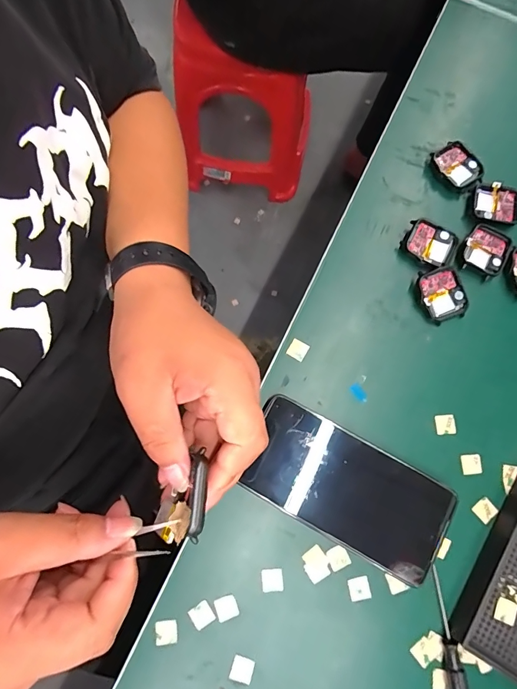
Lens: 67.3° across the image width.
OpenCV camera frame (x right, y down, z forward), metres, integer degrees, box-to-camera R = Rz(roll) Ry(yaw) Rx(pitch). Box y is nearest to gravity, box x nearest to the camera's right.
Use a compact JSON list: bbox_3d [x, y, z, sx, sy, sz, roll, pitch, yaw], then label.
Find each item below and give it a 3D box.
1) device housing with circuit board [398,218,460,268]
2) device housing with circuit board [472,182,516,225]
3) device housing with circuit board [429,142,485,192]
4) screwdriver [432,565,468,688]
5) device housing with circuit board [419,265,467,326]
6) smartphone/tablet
[{"bbox_3d":[0.153,-0.090,0.349,0.044,0.011,0.037,28,79,5],"label":"device housing with circuit board"},{"bbox_3d":[0.220,-0.126,0.358,0.043,0.015,0.037,17,78,3],"label":"device housing with circuit board"},{"bbox_3d":[0.185,-0.166,0.364,0.035,0.013,0.046,-33,81,-7],"label":"device housing with circuit board"},{"bbox_3d":[0.141,0.223,0.284,0.010,0.013,0.105,-5,78,-2],"label":"screwdriver"},{"bbox_3d":[0.159,-0.044,0.338,0.037,0.011,0.046,-22,79,-5],"label":"device housing with circuit board"},{"bbox_3d":[0.067,0.111,0.305,0.155,0.016,0.078,29,79,5],"label":"smartphone/tablet"}]

